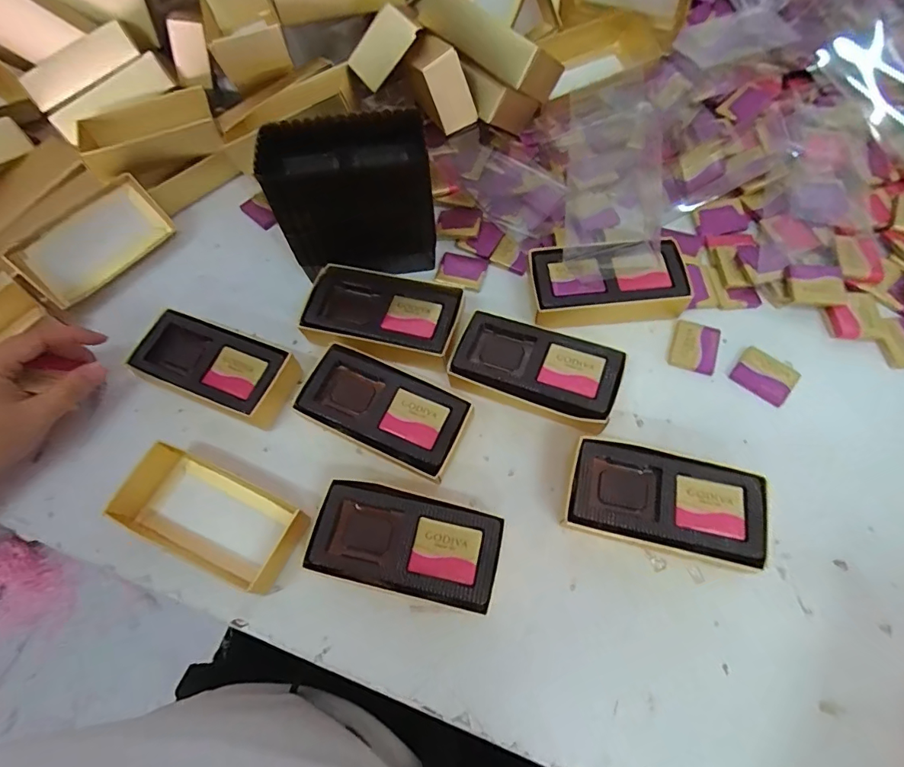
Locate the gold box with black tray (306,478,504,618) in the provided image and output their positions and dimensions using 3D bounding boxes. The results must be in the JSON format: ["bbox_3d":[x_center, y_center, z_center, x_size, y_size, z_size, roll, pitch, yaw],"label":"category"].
[{"bbox_3d":[-0.028,0.102,0.305,0.112,0.033,0.063,11,65,9],"label":"gold box with black tray"}]

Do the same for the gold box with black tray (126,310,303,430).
[{"bbox_3d":[-0.176,-0.010,0.368,0.118,0.035,0.055,19,67,12],"label":"gold box with black tray"}]

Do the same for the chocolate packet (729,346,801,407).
[{"bbox_3d":[0.229,-0.006,0.355,0.041,0.006,0.031,36,71,18],"label":"chocolate packet"}]

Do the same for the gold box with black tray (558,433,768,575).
[{"bbox_3d":[0.132,0.076,0.308,0.115,0.033,0.062,13,65,9],"label":"gold box with black tray"}]

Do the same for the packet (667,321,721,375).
[{"bbox_3d":[0.184,-0.027,0.369,0.034,0.005,0.041,18,66,12],"label":"packet"}]

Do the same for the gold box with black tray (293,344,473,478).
[{"bbox_3d":[-0.046,0.021,0.346,0.114,0.032,0.057,24,68,14],"label":"gold box with black tray"}]

